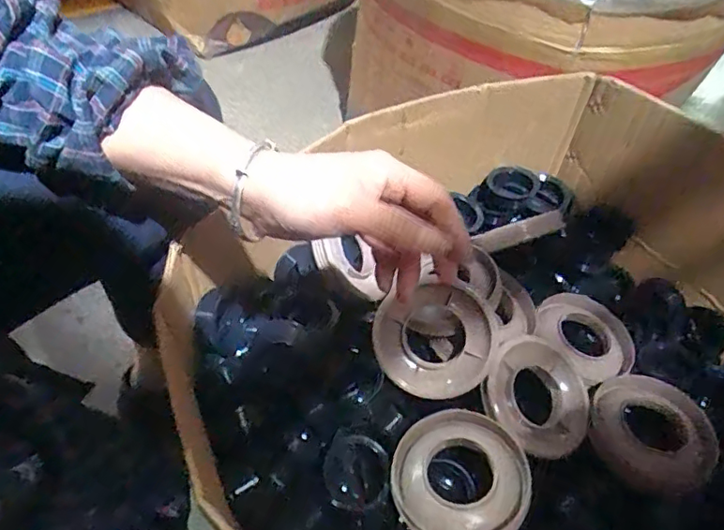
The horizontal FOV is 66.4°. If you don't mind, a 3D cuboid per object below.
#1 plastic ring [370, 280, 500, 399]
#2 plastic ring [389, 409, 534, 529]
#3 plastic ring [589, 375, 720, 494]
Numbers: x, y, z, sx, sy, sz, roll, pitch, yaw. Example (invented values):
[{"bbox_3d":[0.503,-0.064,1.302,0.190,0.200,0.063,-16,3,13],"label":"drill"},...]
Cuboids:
[{"bbox_3d":[0.075,0.079,0.577,0.126,0.017,0.112,-18,88,11],"label":"plastic ring"},{"bbox_3d":[0.090,0.197,0.513,0.123,0.025,0.120,2,51,-3],"label":"plastic ring"},{"bbox_3d":[0.309,0.172,0.586,0.111,0.023,0.121,2,51,-3],"label":"plastic ring"}]

